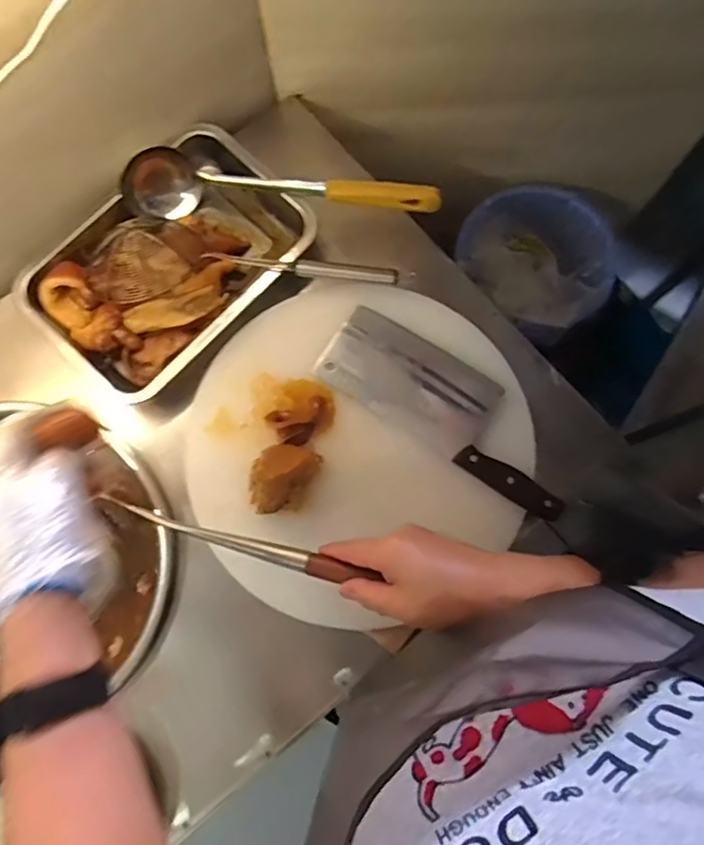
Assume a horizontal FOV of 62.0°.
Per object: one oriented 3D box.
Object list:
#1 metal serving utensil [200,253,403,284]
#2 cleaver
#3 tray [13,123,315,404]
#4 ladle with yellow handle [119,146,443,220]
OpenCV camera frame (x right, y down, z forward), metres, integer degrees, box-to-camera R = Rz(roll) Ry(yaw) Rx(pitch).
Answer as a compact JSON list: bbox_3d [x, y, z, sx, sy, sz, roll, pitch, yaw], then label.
[{"bbox_3d":[-0.054,-0.177,0.663,0.211,0.022,0.021,6,79,2],"label":"metal serving utensil"},{"bbox_3d":[0.103,-0.020,0.624,0.289,0.027,0.095,34,81,7],"label":"cleaver"},{"bbox_3d":[-0.205,-0.181,0.683,0.300,0.075,0.210,-44,81,-7],"label":"tray"},{"bbox_3d":[-0.080,-0.275,0.671,0.349,0.070,0.076,2,78,1],"label":"ladle with yellow handle"}]

